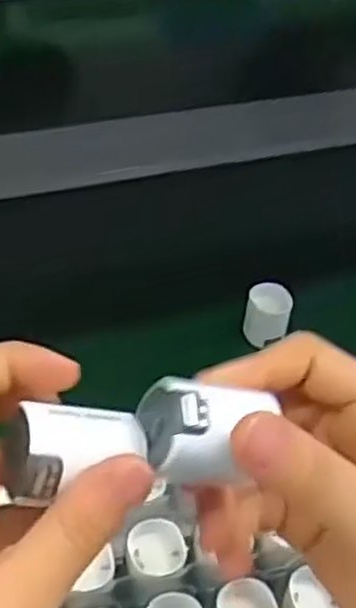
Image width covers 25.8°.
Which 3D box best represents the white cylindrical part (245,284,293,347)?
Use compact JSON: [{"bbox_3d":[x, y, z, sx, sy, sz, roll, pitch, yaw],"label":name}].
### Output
[{"bbox_3d":[0.064,0.007,0.552,0.028,0.036,0.028,4,44,-4],"label":"white cylindrical part"}]

